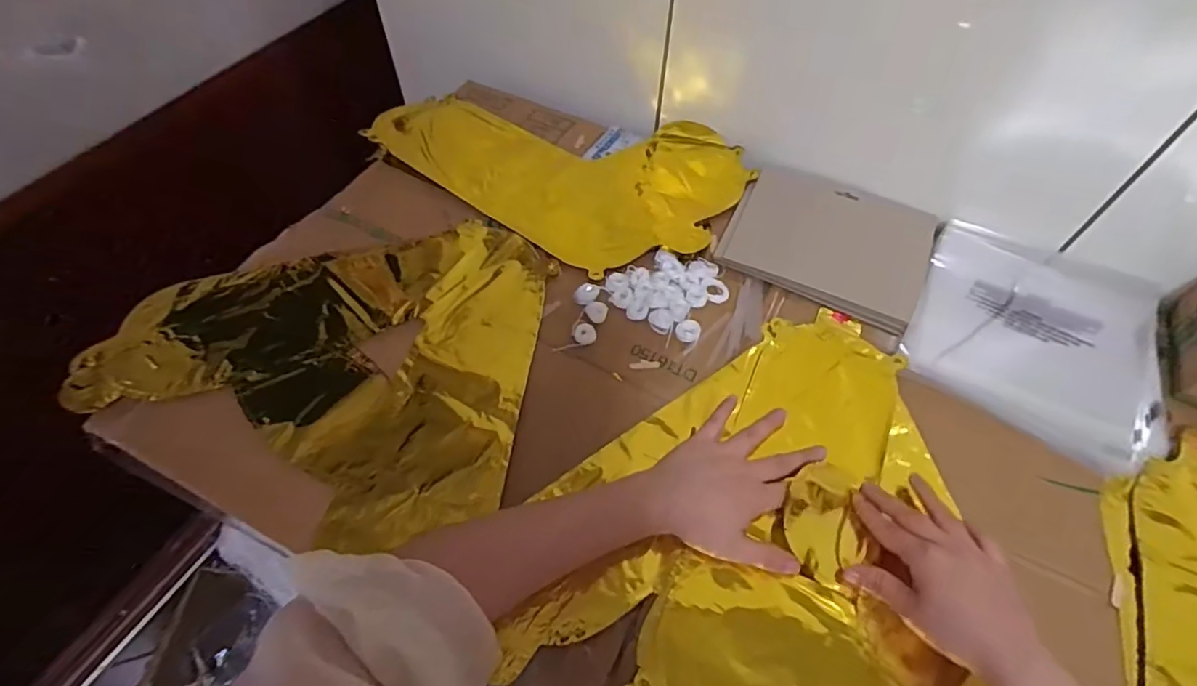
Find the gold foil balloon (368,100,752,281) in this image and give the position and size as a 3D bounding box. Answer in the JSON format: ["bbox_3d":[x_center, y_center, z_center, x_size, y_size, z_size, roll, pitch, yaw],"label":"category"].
[{"bbox_3d":[-0.052,-0.213,0.669,0.405,0.021,0.247,28,59,16],"label":"gold foil balloon"}]

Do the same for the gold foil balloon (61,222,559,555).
[{"bbox_3d":[-0.243,0.006,0.517,0.363,0.026,0.298,8,55,3],"label":"gold foil balloon"}]

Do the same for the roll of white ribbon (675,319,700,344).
[{"bbox_3d":[0.083,-0.011,0.539,0.021,0.004,0.024,17,56,9],"label":"roll of white ribbon"}]

